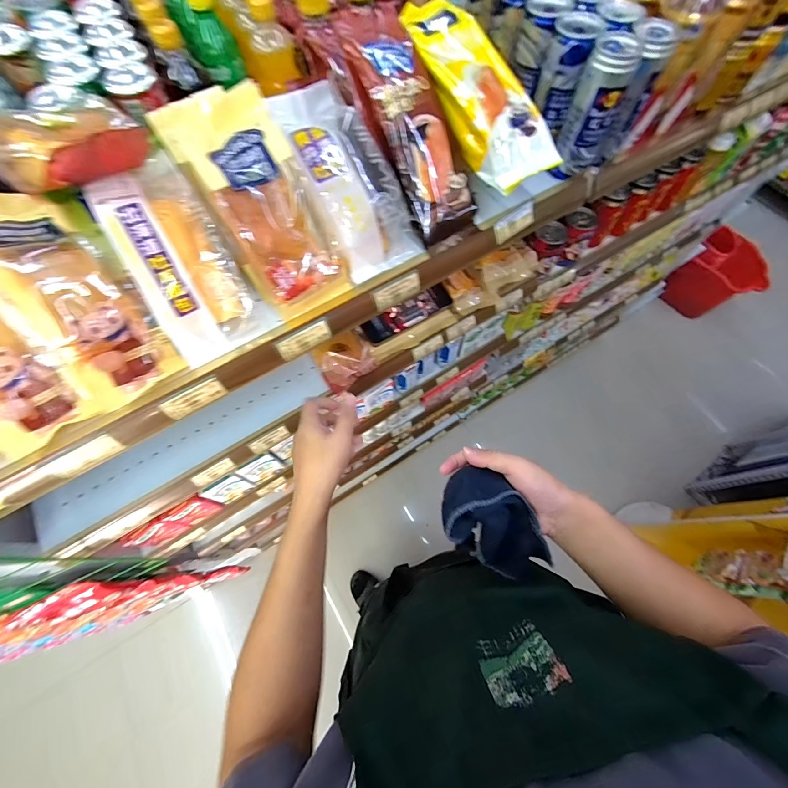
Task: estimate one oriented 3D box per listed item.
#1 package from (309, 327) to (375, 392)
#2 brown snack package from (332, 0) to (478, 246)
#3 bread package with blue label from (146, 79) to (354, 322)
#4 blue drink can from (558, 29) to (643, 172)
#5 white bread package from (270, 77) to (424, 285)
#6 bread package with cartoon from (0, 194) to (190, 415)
[{"bbox_3d":[-0.074,-0.055,0.555,0.087,0.034,0.075,-32,99,-9],"label":"package"},{"bbox_3d":[0.018,-0.305,0.397,0.078,0.034,0.248,-29,103,-11],"label":"brown snack package"},{"bbox_3d":[-0.119,-0.175,0.334,0.091,0.033,0.194,-35,114,-13],"label":"bread package with blue label"},{"bbox_3d":[0.235,-0.331,0.412,0.055,0.116,0.051,28,71,11],"label":"blue drink can"},{"bbox_3d":[-0.046,-0.229,0.373,0.102,0.054,0.198,-30,101,-11],"label":"white bread package"},{"bbox_3d":[-0.300,-0.088,0.314,0.091,0.056,0.215,-41,99,-14],"label":"bread package with cartoon"}]

